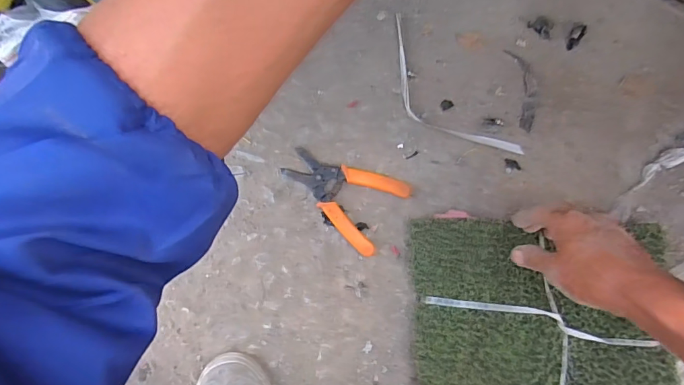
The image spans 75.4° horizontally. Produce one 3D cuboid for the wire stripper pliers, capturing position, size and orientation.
[{"bbox_3d":[0.000,-0.004,0.557,0.147,0.013,0.098,35,85,2],"label":"wire stripper pliers"}]

